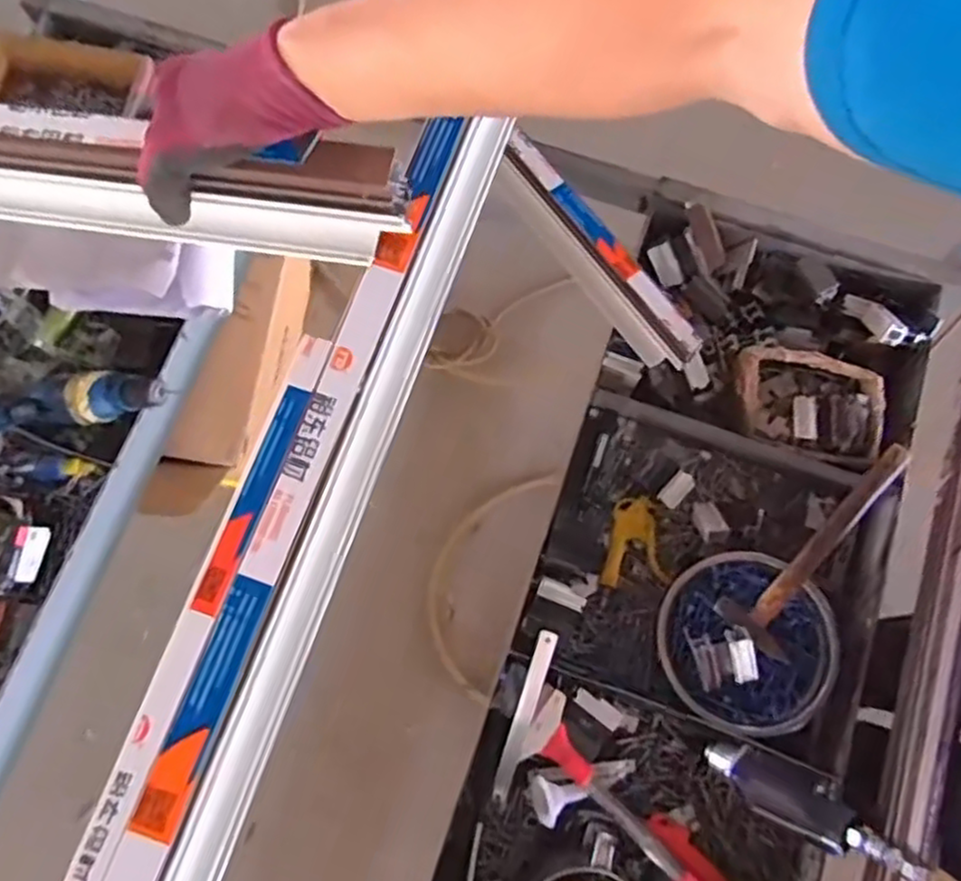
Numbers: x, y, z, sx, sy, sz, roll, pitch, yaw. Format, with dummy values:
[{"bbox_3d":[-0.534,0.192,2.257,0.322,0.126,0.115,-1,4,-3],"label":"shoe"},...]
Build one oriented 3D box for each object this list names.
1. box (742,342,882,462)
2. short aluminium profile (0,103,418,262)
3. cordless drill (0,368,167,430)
[{"bbox_3d":[0.423,-0.043,0.924,0.184,0.062,0.129,12,75,3],"label":"box"},{"bbox_3d":[-0.326,-0.191,0.494,0.577,0.085,0.045,9,75,7],"label":"short aluminium profile"},{"bbox_3d":[-0.511,-0.047,0.857,0.254,0.059,0.063,-13,76,-4],"label":"cordless drill"}]

